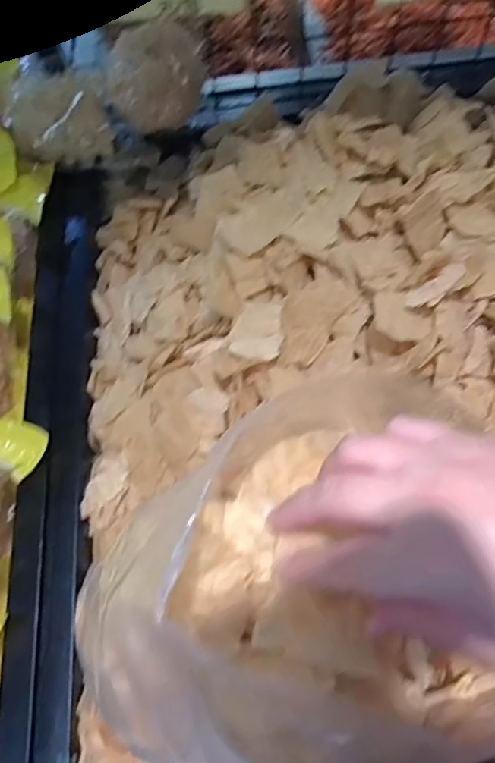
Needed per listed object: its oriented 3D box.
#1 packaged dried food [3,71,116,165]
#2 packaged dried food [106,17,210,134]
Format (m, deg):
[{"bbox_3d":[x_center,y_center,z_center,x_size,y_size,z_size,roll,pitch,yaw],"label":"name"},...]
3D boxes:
[{"bbox_3d":[-0.240,-0.336,0.651,0.122,0.098,0.044,-12,32,-13],"label":"packaged dried food"},{"bbox_3d":[-0.115,-0.398,0.660,0.133,0.121,0.050,-17,45,-1],"label":"packaged dried food"}]

